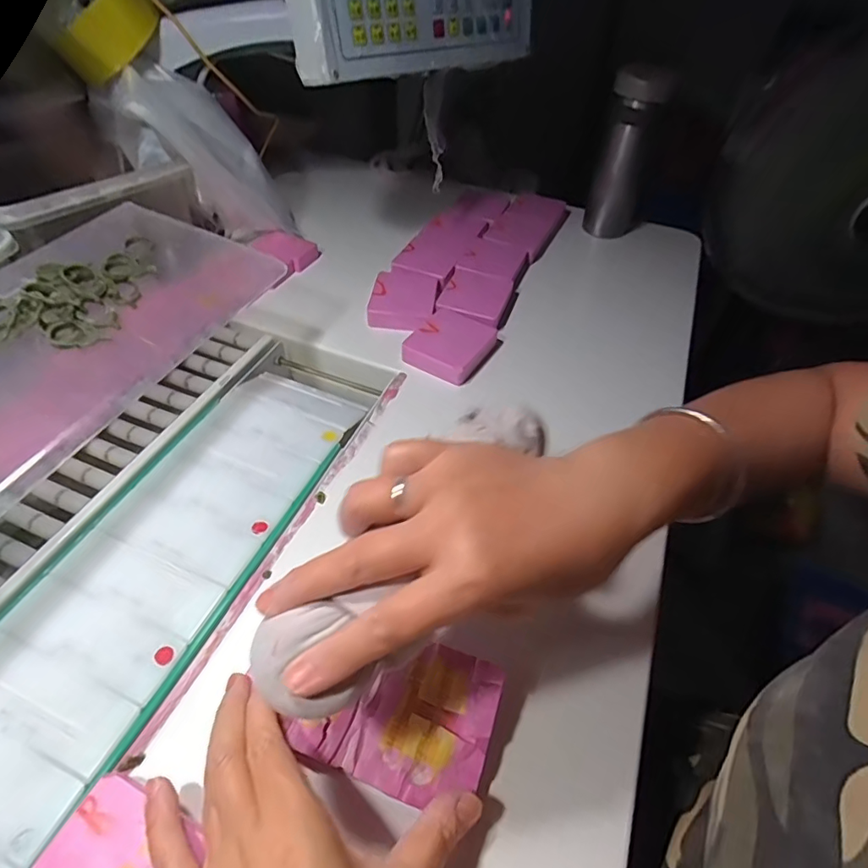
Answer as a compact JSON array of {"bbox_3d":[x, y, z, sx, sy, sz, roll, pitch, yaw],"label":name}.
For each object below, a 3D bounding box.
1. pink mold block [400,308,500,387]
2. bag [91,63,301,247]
[{"bbox_3d":[0.017,-0.090,0.500,0.071,0.020,0.080,25,53,22],"label":"pink mold block"},{"bbox_3d":[-0.241,-0.289,0.554,0.099,0.215,0.090,-40,49,16],"label":"bag"}]

